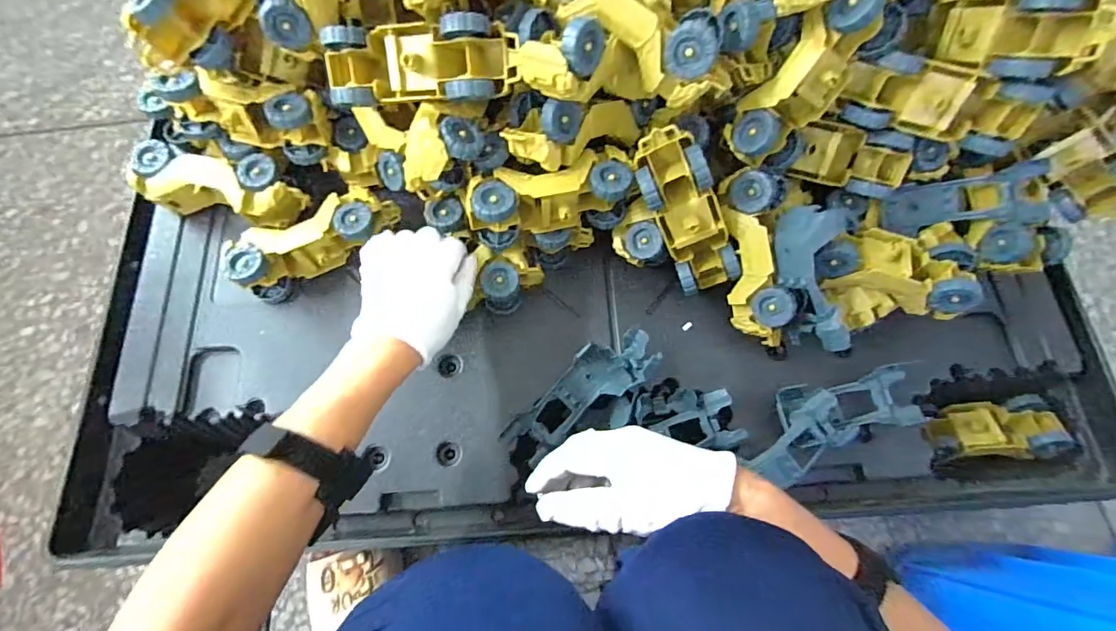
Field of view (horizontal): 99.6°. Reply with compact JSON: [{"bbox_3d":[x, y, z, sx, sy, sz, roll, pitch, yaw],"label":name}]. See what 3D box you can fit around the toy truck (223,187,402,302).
[{"bbox_3d":[-0.258,-0.081,0.509,0.178,0.060,0.060,-28,75,-10],"label":"toy truck"}]

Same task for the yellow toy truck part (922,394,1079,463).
[{"bbox_3d":[0.495,0.132,0.538,0.133,0.039,0.065,-11,72,11],"label":"yellow toy truck part"}]

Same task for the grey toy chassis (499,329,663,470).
[{"bbox_3d":[0.024,0.077,0.479,0.170,0.048,0.059,-39,77,-13],"label":"grey toy chassis"}]

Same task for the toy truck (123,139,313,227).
[{"bbox_3d":[-0.368,-0.137,0.523,0.174,0.059,0.065,10,72,1],"label":"toy truck"}]

